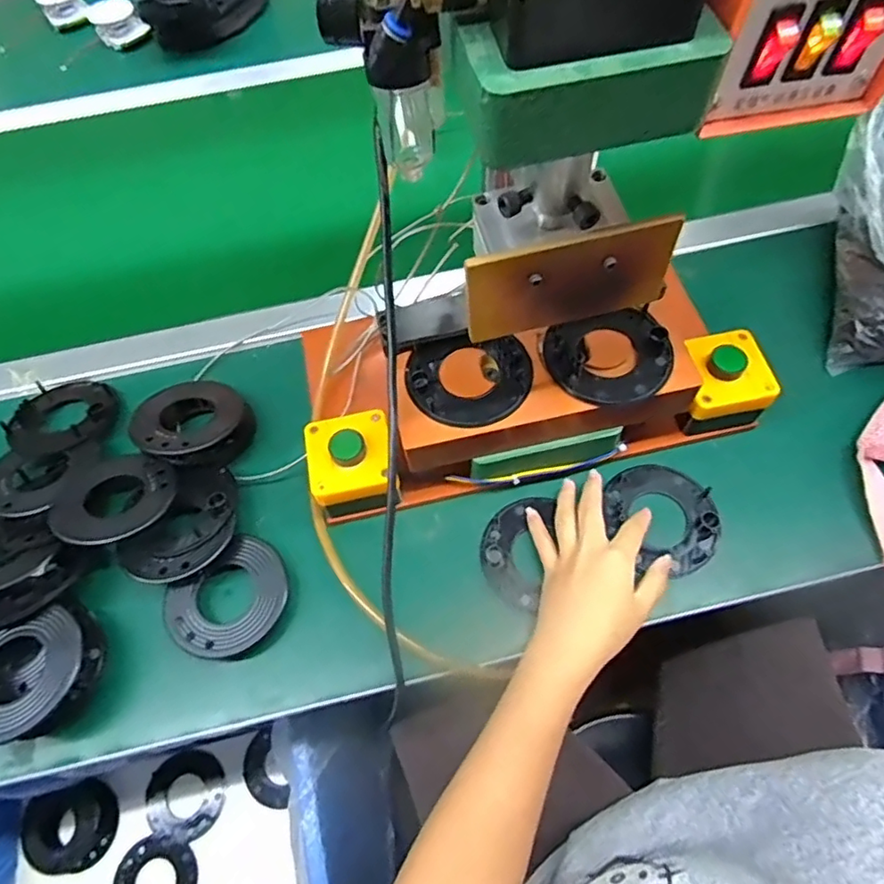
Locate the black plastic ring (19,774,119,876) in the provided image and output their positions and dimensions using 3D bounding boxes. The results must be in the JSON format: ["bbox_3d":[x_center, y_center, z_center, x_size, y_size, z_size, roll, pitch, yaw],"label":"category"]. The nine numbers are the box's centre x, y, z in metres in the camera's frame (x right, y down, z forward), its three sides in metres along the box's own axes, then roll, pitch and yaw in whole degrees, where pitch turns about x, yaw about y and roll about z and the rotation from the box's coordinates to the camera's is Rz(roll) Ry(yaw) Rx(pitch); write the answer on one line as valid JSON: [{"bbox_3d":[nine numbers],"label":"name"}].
[{"bbox_3d":[-0.444,0.460,0.696,0.096,0.012,0.096,3,68,-8],"label":"black plastic ring"}]

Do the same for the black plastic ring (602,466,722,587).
[{"bbox_3d":[0.184,0.062,0.485,0.088,0.013,0.092,-13,62,-4],"label":"black plastic ring"}]

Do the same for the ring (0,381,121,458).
[{"bbox_3d":[-0.356,-0.030,0.550,0.090,0.022,0.087,-1,62,2],"label":"ring"}]

